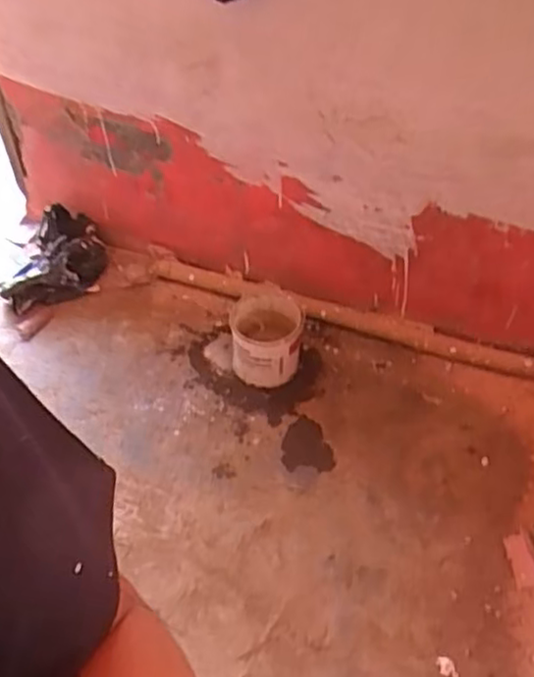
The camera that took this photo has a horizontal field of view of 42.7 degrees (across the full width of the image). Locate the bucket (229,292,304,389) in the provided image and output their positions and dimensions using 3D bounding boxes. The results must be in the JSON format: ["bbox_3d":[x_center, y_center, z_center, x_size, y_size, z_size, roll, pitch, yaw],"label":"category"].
[{"bbox_3d":[-0.001,0.011,1.882,0.192,0.177,0.214,-1,50,-1],"label":"bucket"}]

